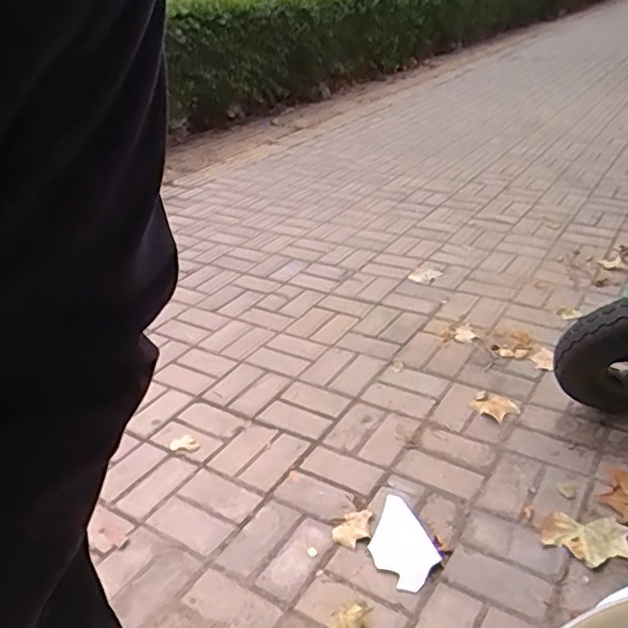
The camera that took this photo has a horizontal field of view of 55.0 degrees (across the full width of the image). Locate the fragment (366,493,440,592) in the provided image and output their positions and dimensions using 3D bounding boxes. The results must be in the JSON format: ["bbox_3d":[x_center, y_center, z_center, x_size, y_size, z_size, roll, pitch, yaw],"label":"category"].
[{"bbox_3d":[0.166,0.451,1.206,0.119,0.010,0.208,-14,29,-16],"label":"fragment"}]

